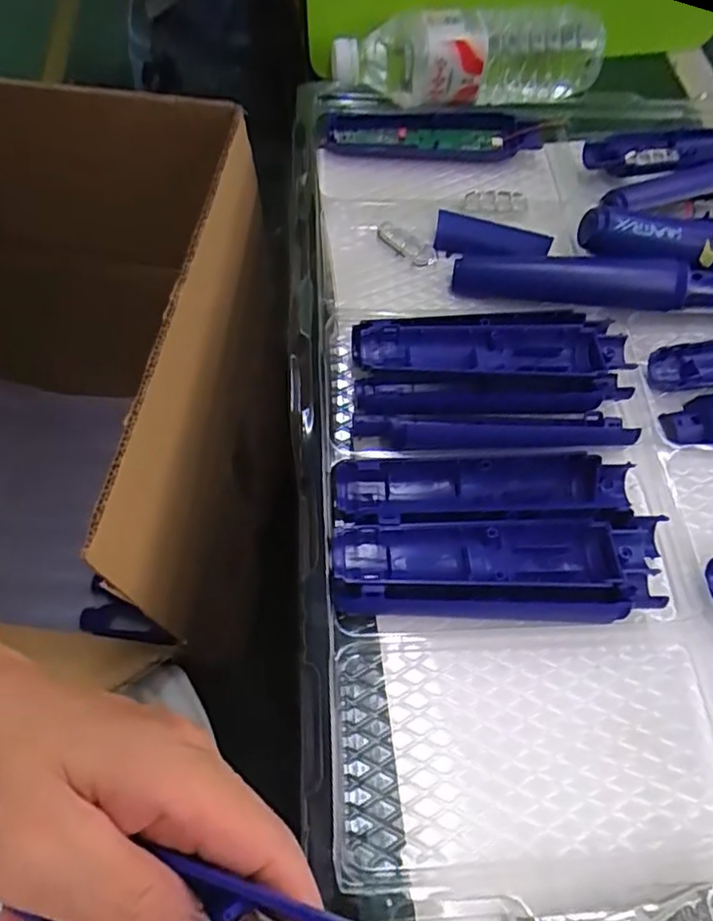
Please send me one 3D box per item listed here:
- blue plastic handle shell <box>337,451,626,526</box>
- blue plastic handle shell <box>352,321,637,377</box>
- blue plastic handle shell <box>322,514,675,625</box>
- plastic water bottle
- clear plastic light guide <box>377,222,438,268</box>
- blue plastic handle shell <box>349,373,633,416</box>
[{"bbox_3d":[0.071,0.017,0.343,0.167,0.026,0.040,-3,63,-4],"label":"blue plastic handle shell"},{"bbox_3d":[0.081,-0.066,0.373,0.163,0.017,0.036,-1,63,-3],"label":"blue plastic handle shell"},{"bbox_3d":[0.075,0.061,0.323,0.174,0.028,0.053,-1,63,-3],"label":"blue plastic handle shell"},{"bbox_3d":[0.085,-0.326,0.492,0.222,0.068,0.064,-11,64,-8],"label":"plastic water bottle"},{"bbox_3d":[0.038,-0.159,0.446,0.050,0.005,0.022,42,69,17],"label":"clear plastic light guide"},{"bbox_3d":[0.082,-0.040,0.370,0.163,0.021,0.022,0,63,-2],"label":"blue plastic handle shell"}]

